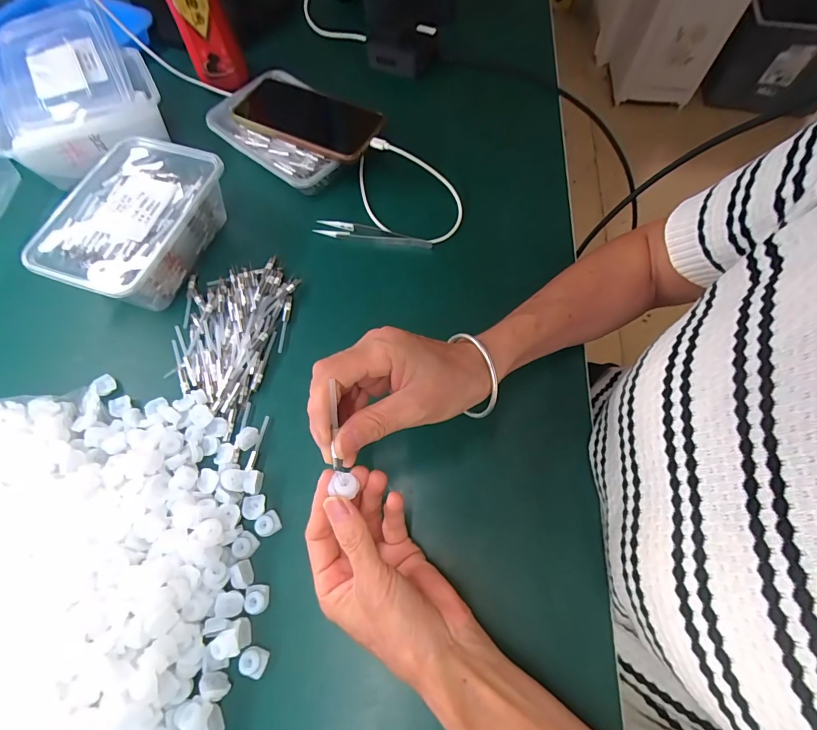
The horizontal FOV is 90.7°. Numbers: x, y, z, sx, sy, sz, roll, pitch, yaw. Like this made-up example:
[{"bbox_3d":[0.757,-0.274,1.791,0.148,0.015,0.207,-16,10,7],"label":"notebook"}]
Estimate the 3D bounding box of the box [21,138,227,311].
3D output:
[{"bbox_3d":[-0.257,-0.133,0.394,0.120,0.062,0.170,16,67,8],"label":"box"}]

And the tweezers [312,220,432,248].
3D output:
[{"bbox_3d":[-0.039,-0.136,0.422,0.124,0.010,0.017,13,66,7],"label":"tweezers"}]

